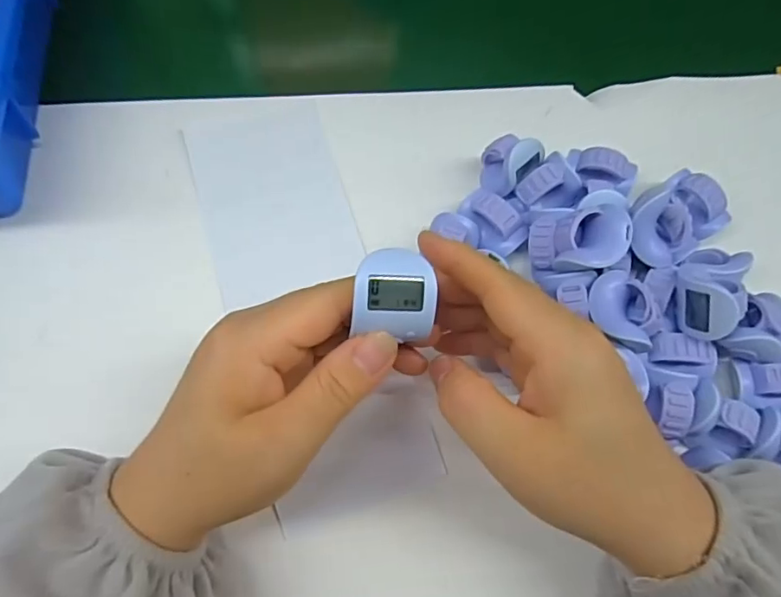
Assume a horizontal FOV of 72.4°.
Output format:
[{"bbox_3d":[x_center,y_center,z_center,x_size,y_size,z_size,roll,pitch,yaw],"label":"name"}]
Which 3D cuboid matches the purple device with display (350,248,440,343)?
[{"bbox_3d":[0.000,-0.001,0.205,0.028,0.022,0.034,-2,98,-9],"label":"purple device with display"}]

